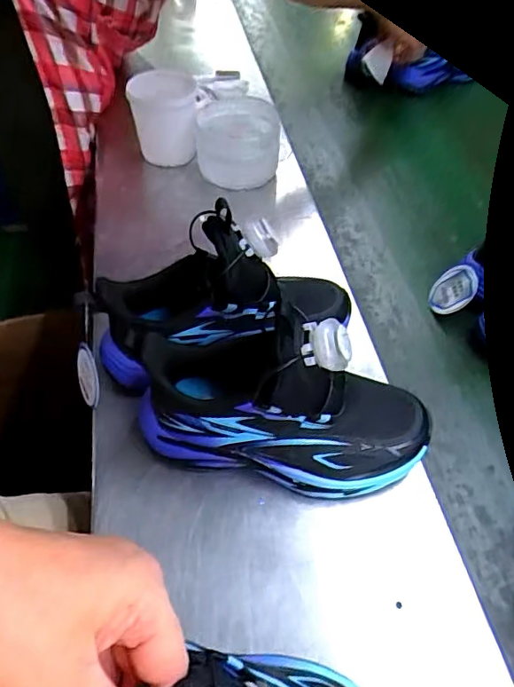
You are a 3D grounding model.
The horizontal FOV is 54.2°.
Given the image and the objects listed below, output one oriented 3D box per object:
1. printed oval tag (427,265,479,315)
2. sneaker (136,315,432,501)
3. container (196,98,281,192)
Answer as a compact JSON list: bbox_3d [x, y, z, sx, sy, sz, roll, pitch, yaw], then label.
[{"bbox_3d":[0.189,-0.052,0.486,0.005,0.047,0.049,30,58,-31],"label":"printed oval tag"},{"bbox_3d":[0.018,0.040,0.339,0.197,0.137,0.080,9,54,9],"label":"sneaker"},{"bbox_3d":[-0.022,-0.234,0.581,0.096,0.083,0.097,1,53,3],"label":"container"}]

